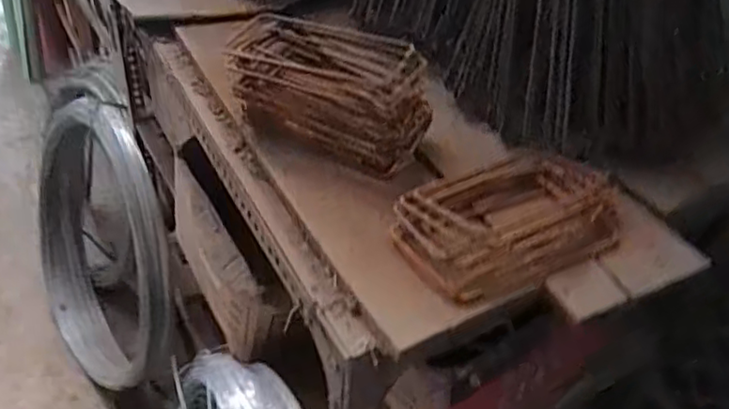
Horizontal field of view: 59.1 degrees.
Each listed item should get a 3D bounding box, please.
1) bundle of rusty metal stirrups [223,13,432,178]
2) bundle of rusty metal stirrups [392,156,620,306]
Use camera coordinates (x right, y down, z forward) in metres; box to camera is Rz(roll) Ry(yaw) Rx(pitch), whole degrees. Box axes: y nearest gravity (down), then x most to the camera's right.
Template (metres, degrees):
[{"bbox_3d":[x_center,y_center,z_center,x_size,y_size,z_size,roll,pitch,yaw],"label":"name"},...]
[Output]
[{"bbox_3d":[-0.041,-0.134,0.734,0.232,0.093,0.122,22,44,19],"label":"bundle of rusty metal stirrups"},{"bbox_3d":[0.140,0.010,0.631,0.232,0.050,0.150,-18,46,-23],"label":"bundle of rusty metal stirrups"}]

